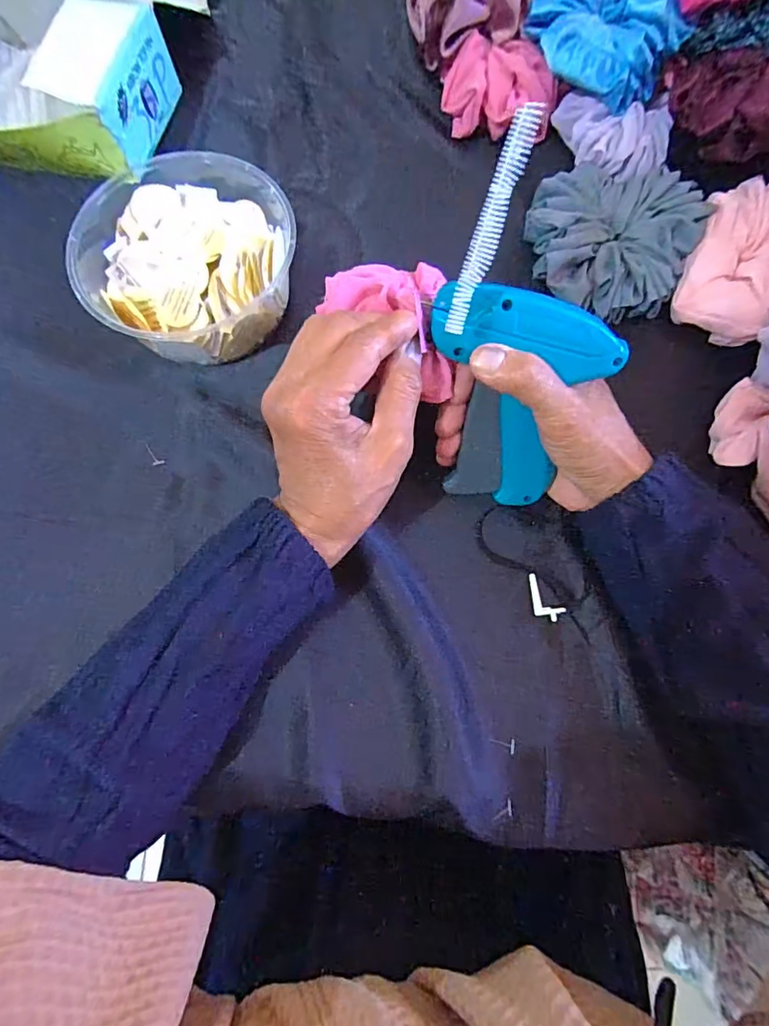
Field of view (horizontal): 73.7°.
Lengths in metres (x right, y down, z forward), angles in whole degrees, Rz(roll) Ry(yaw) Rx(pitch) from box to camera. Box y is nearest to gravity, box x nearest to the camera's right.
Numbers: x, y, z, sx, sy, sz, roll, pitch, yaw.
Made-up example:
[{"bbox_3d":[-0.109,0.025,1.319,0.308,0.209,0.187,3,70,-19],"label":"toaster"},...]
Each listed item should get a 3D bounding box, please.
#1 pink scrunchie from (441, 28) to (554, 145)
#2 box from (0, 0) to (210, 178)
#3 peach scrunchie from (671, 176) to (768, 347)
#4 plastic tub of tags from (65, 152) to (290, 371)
[{"bbox_3d":[0.090,-0.330,0.401,0.085,0.034,0.058,8,74,4],"label":"pink scrunchie"},{"bbox_3d":[-0.301,-0.339,0.395,0.235,0.068,0.126,10,74,4],"label":"box"},{"bbox_3d":[0.245,-0.176,0.355,0.080,0.034,0.108,41,78,12],"label":"peach scrunchie"},{"bbox_3d":[-0.134,-0.177,0.349,0.137,0.075,0.132,0,73,1],"label":"plastic tub of tags"}]

